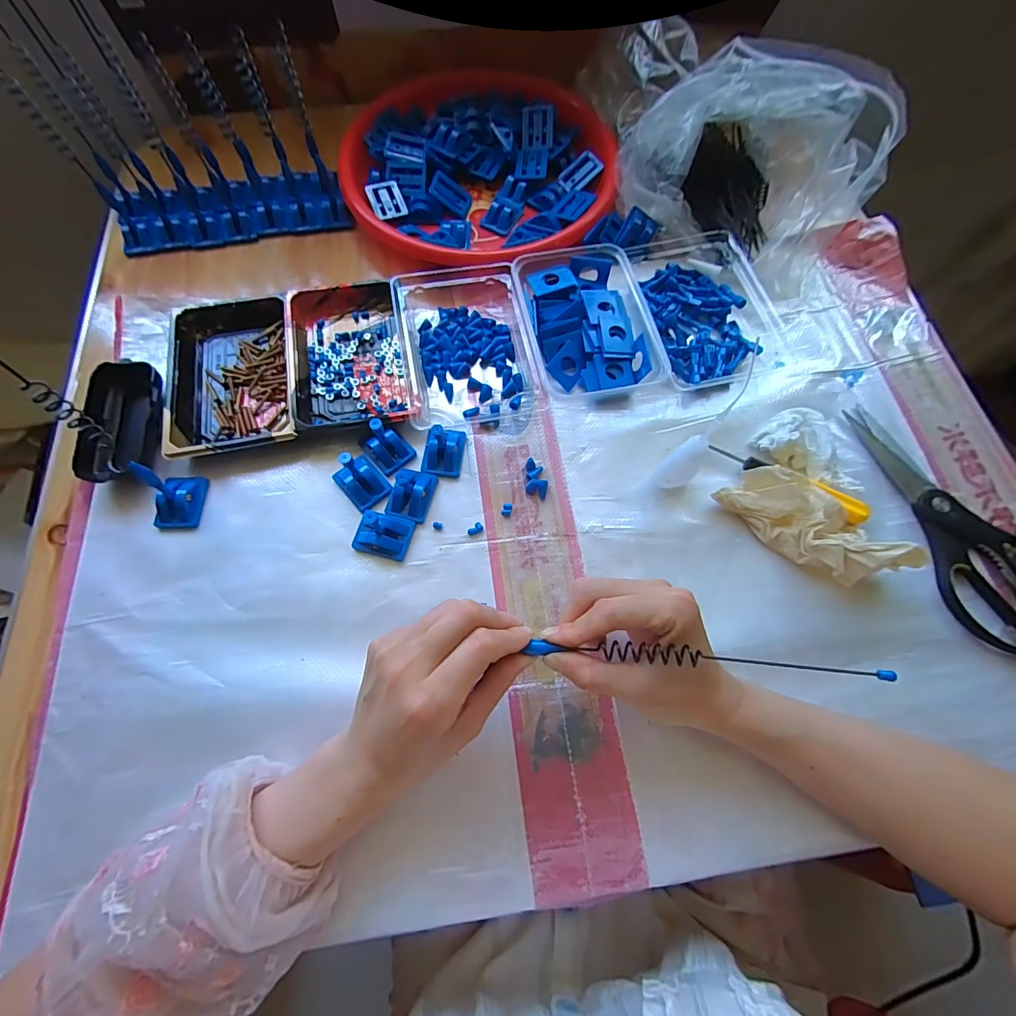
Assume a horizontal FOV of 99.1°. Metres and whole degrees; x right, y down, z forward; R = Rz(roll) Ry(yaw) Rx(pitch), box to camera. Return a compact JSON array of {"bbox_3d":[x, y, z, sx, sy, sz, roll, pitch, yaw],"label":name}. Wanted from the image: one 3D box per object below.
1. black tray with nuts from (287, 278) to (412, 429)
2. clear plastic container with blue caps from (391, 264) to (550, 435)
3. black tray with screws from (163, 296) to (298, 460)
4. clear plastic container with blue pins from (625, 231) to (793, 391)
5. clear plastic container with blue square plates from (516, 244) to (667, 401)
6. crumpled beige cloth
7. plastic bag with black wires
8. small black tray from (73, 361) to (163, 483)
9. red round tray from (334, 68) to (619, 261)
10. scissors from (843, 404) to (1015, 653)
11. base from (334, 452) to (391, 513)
[{"bbox_3d":[-0.149,-0.143,0.404,0.099,0.025,0.160,-11,70,-5],"label":"black tray with nuts"},{"bbox_3d":[-0.040,-0.158,0.410,0.119,0.031,0.184,-11,70,-5],"label":"clear plastic container with blue caps"},{"bbox_3d":[-0.254,-0.125,0.401,0.109,0.024,0.169,-12,70,-5],"label":"black tray with screws"},{"bbox_3d":[0.202,-0.206,0.429,0.124,0.034,0.179,-9,70,-4],"label":"clear plastic container with blue pins"},{"bbox_3d":[0.073,-0.178,0.415,0.111,0.036,0.156,-10,70,-4],"label":"clear plastic container with blue square plates"},{"bbox_3d":[0.240,0.007,0.337,0.129,0.049,0.063,41,74,13],"label":"crumpled beige cloth"},{"bbox_3d":[0.248,-0.350,0.433,0.215,0.121,0.172,42,74,14],"label":"plastic bag with black wires"},{"bbox_3d":[-0.327,-0.077,0.374,0.058,0.027,0.109,-9,70,-4],"label":"small black tray"},{"bbox_3d":[-0.027,-0.390,0.486,0.287,0.042,0.301,0,69,-1],"label":"red round tray"},{"bbox_3d":[0.378,0.004,0.360,0.097,0.011,0.214,-10,70,-4],"label":"scissors"},{"bbox_3d":[-0.124,-0.029,0.354,0.035,0.044,0.043,-40,75,-14],"label":"base"}]

